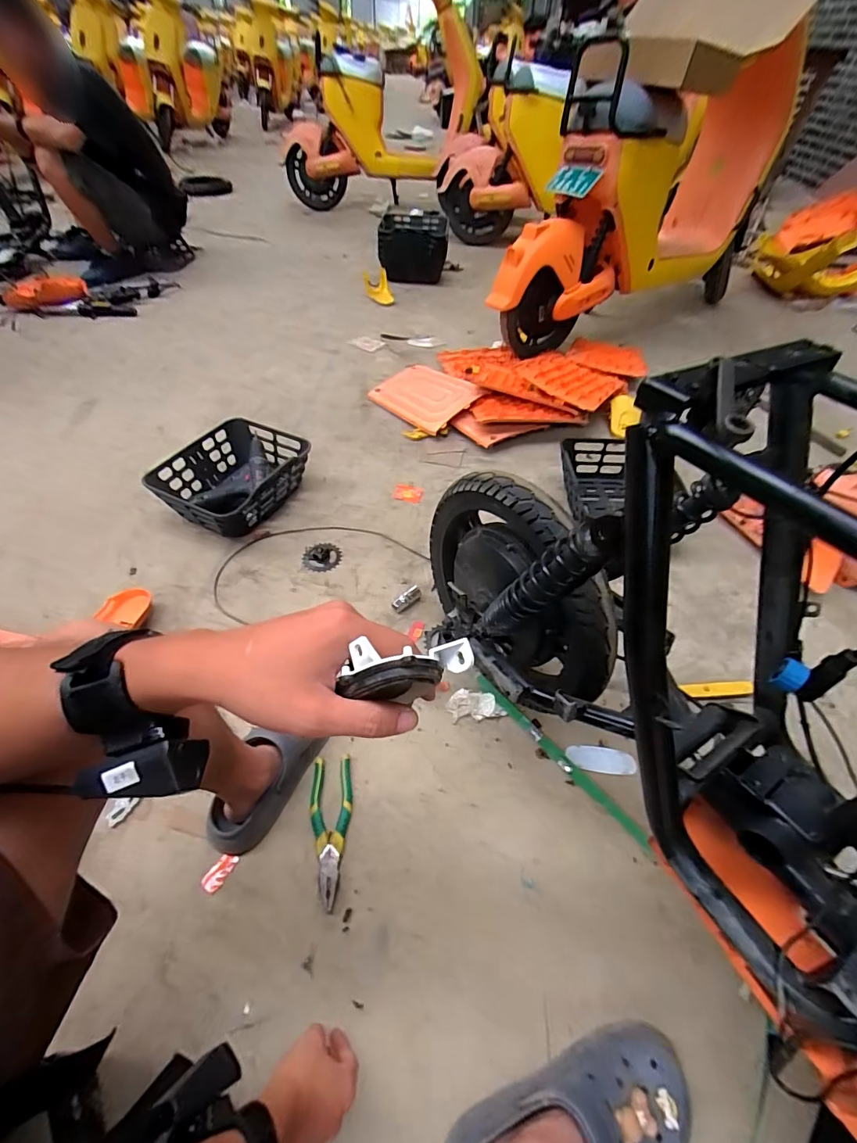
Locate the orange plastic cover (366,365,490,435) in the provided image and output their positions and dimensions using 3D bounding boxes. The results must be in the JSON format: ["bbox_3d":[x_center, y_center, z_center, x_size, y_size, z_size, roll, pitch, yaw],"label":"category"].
[{"bbox_3d":[-0.012,-0.575,1.453,0.251,0.030,0.361,-40,55,-16],"label":"orange plastic cover"}]

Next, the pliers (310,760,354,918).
[{"bbox_3d":[-0.144,0.377,0.665,0.058,0.019,0.195,-5,51,-4],"label":"pliers"}]

